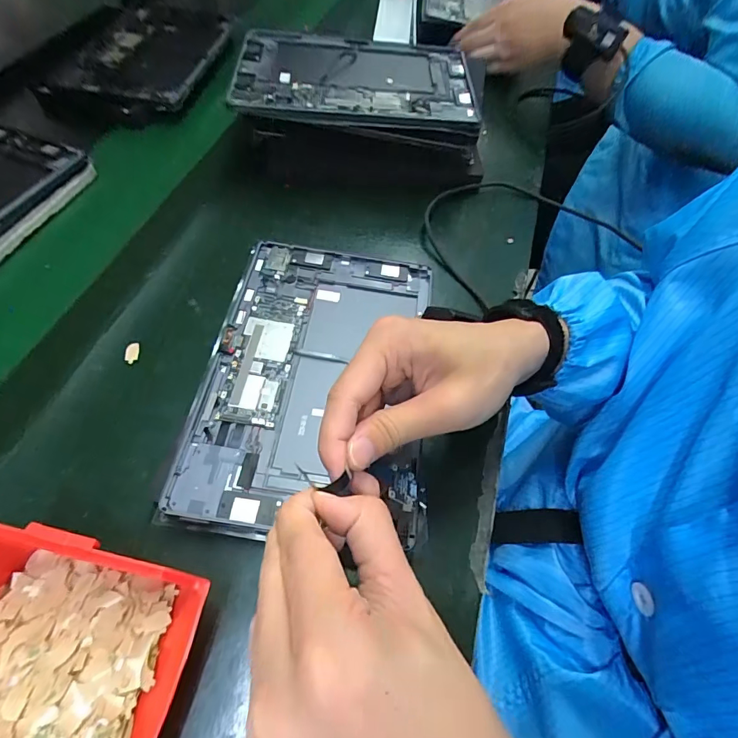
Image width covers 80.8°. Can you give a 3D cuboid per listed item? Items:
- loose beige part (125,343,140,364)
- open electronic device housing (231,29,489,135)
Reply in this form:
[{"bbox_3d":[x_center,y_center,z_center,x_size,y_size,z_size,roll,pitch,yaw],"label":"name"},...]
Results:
[{"bbox_3d":[-0.203,-0.014,0.372,0.011,0.004,0.018,-7,60,-9],"label":"loose beige part"},{"bbox_3d":[-0.014,-0.326,0.482,0.262,0.019,0.172,3,59,-3],"label":"open electronic device housing"}]

